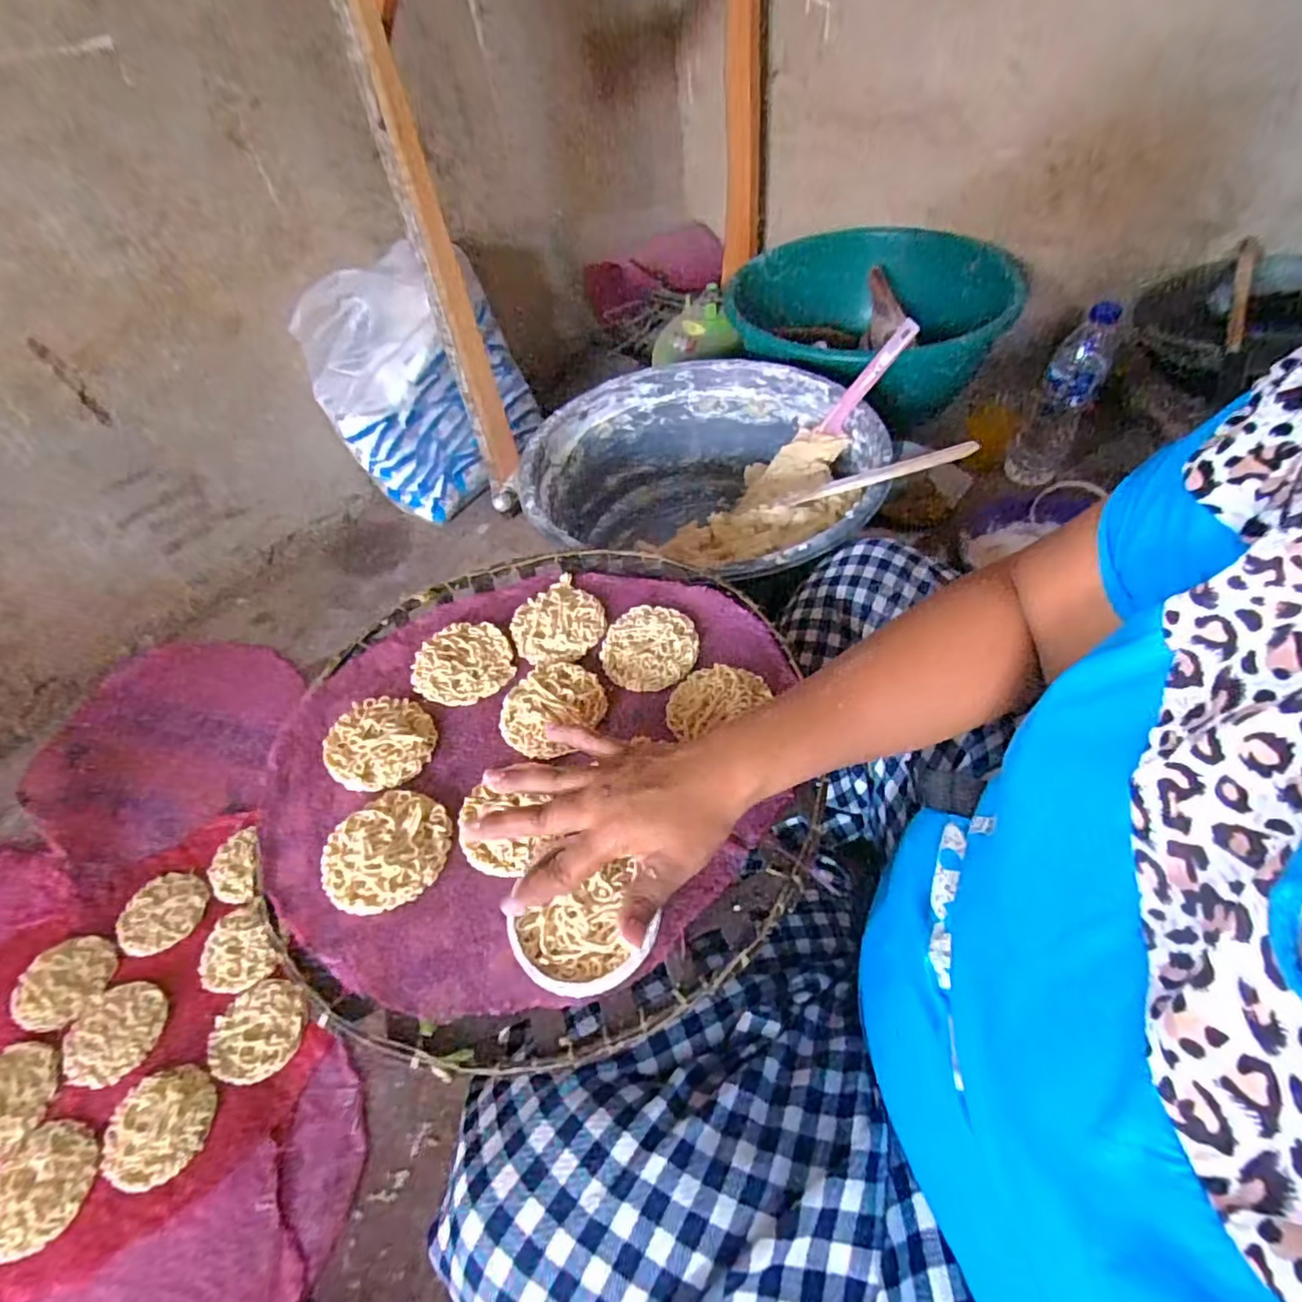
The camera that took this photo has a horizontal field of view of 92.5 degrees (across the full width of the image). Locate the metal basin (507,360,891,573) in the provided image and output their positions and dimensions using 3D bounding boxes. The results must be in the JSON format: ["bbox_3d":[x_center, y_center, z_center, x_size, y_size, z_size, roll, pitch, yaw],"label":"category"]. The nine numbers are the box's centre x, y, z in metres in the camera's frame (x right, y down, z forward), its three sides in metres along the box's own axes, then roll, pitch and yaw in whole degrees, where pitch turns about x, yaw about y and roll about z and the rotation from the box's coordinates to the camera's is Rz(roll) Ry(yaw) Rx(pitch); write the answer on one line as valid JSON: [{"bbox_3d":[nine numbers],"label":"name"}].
[{"bbox_3d":[0.070,-0.174,0.806,0.411,0.205,0.395,10,52,16],"label":"metal basin"}]

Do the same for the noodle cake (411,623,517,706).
[{"bbox_3d":[-0.149,0.009,0.493,0.075,0.012,0.074,-4,50,5],"label":"noodle cake"}]

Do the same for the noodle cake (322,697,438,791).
[{"bbox_3d":[-0.195,0.064,0.448,0.077,0.010,0.071,0,48,0],"label":"noodle cake"}]

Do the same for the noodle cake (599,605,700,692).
[{"bbox_3d":[-0.001,-0.003,0.490,0.074,0.019,0.073,0,48,0],"label":"noodle cake"}]

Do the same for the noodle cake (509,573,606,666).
[{"bbox_3d":[-0.076,-0.023,0.512,0.071,0.015,0.077,-4,50,5],"label":"noodle cake"}]

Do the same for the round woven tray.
[{"bbox_3d":[-0.080,0.062,0.438,0.351,0.036,0.374,0,48,0],"label":"round woven tray"}]

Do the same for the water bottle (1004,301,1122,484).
[{"bbox_3d":[0.534,-0.328,0.808,0.070,0.228,0.083,30,60,29],"label":"water bottle"}]

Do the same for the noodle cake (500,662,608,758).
[{"bbox_3d":[-0.072,0.042,0.461,0.073,0.014,0.075,-4,50,5],"label":"noodle cake"}]

